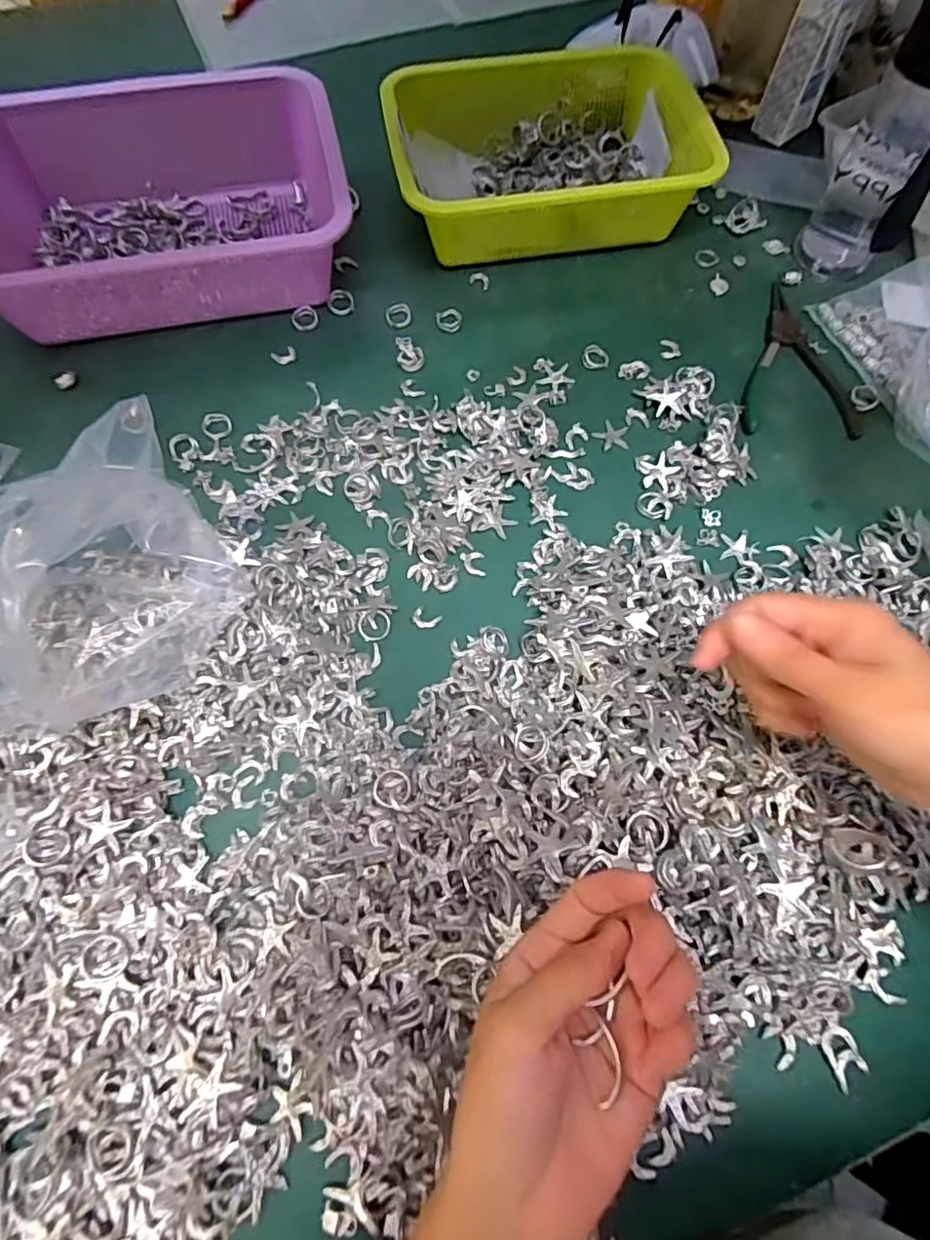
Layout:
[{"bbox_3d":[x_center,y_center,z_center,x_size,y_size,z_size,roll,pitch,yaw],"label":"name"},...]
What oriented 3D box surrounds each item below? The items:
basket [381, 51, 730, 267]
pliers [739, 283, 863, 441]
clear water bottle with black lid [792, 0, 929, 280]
[{"bbox_3d":[0.065,-0.412,0.530,0.254,0.081,0.175,-11,67,-6],"label":"basket"},{"bbox_3d":[0.267,-0.219,0.485,0.092,0.011,0.161,5,66,1],"label":"pliers"},{"bbox_3d":[0.334,-0.366,0.455,0.067,0.190,0.062,24,68,9],"label":"clear water bottle with black lid"}]

